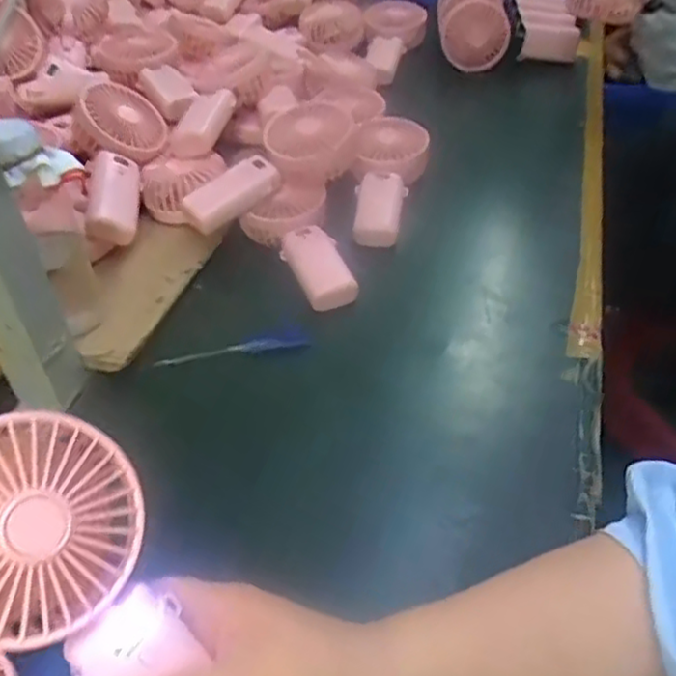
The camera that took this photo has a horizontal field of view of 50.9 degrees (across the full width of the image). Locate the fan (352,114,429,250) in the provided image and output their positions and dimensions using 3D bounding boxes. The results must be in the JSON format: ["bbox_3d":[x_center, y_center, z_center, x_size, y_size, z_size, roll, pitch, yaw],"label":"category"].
[{"bbox_3d":[0.053,-0.164,0.743,0.073,0.043,0.183,8,58,13],"label":"fan"}]

